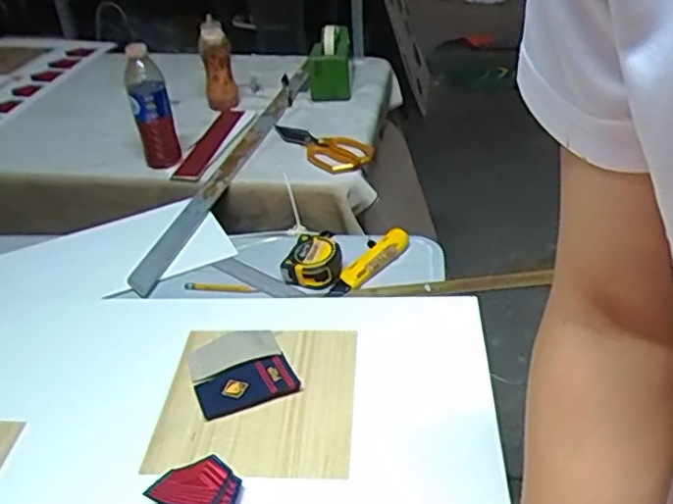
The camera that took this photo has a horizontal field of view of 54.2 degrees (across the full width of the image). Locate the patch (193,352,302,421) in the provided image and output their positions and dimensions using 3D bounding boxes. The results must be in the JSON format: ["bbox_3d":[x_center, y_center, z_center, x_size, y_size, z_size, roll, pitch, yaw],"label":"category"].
[{"bbox_3d":[-0.094,0.137,0.687,0.101,0.008,0.056,-16,45,-13],"label":"patch"}]

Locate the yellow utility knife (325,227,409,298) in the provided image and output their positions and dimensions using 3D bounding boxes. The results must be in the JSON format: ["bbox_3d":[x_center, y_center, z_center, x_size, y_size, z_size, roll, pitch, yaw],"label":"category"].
[{"bbox_3d":[0.043,0.012,0.850,0.038,0.020,0.153,21,41,30],"label":"yellow utility knife"}]

